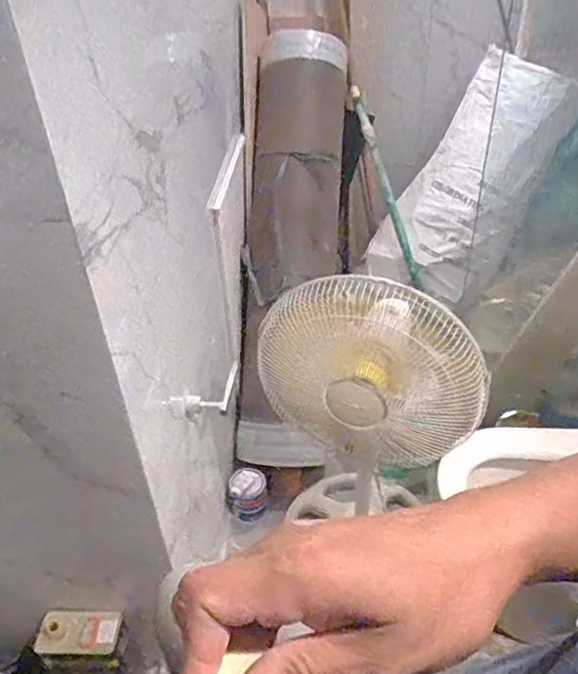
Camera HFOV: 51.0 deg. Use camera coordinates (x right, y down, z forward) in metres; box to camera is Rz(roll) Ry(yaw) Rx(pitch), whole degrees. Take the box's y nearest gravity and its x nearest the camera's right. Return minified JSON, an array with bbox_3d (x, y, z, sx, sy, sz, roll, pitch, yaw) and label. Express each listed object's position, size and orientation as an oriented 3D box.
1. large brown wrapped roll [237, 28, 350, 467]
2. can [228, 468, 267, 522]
[{"bbox_3d":[0.016,-0.503,1.790,0.268,0.785,0.223,6,0,11],"label":"large brown wrapped roll"},{"bbox_3d":[-0.112,0.439,1.714,0.103,0.140,0.093,-7,39,-5],"label":"can"}]

